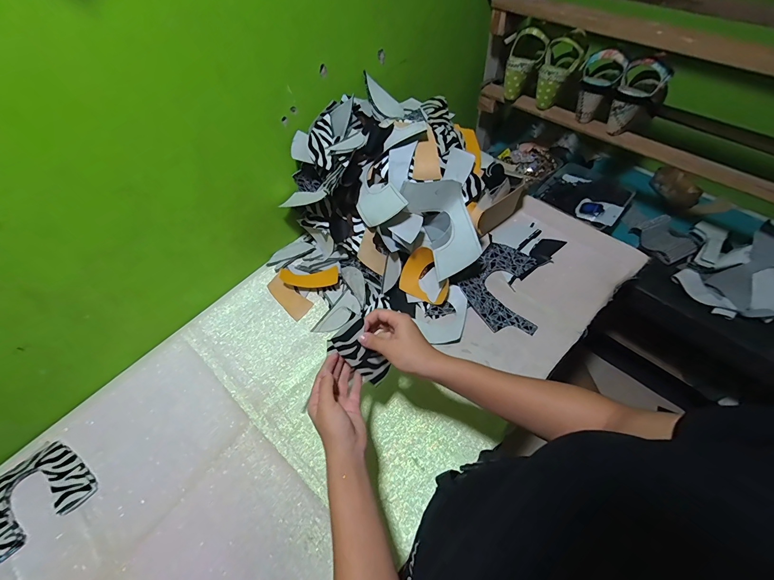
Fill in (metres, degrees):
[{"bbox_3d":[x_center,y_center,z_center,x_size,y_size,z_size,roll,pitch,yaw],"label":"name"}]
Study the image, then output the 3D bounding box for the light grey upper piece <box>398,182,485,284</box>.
[{"bbox_3d":[0.111,-0.127,0.634,0.113,0.196,0.057,-38,22,-18],"label":"light grey upper piece"}]

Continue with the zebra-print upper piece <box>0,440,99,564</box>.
[{"bbox_3d":[-0.572,0.331,0.548,0.128,0.010,0.155,40,62,23],"label":"zebra-print upper piece"}]

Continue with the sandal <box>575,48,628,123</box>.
[{"bbox_3d":[0.451,-0.442,0.738,0.078,0.128,0.075,24,63,18],"label":"sandal"}]

